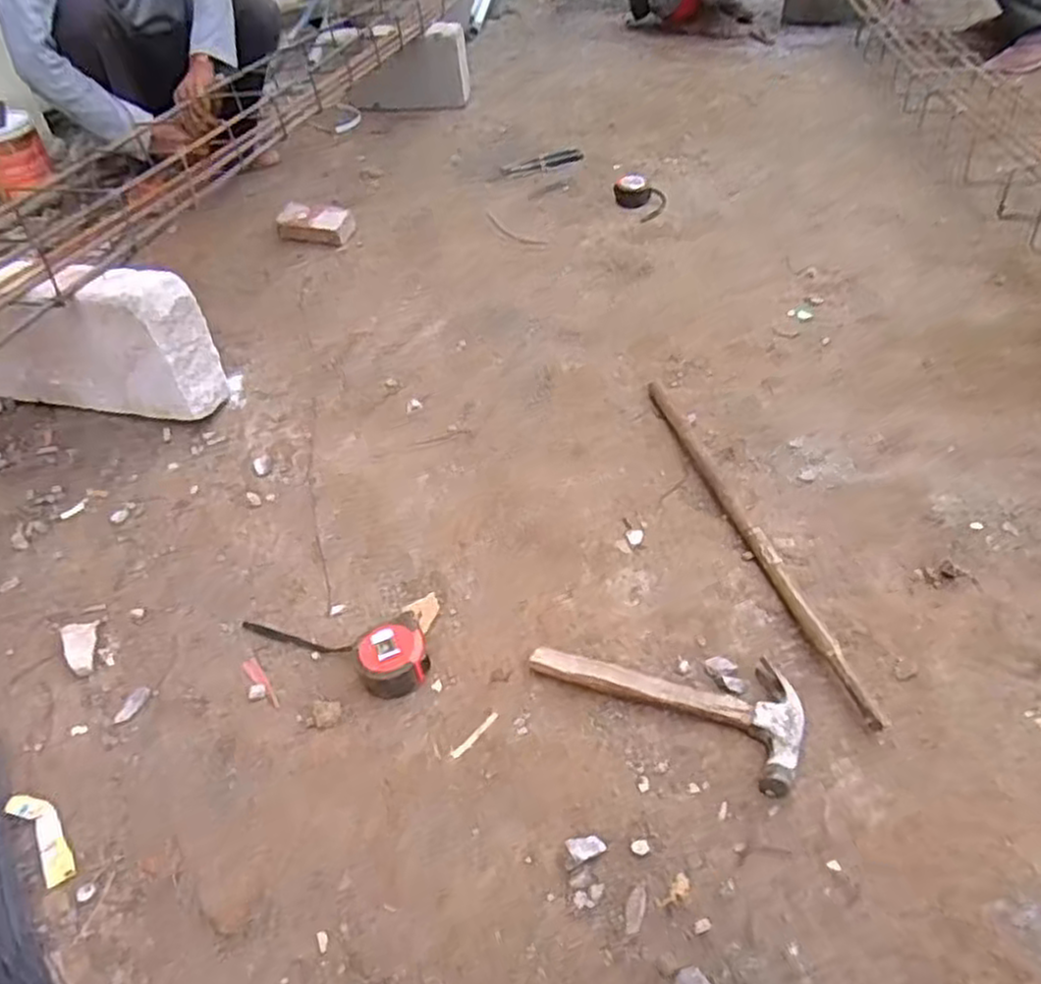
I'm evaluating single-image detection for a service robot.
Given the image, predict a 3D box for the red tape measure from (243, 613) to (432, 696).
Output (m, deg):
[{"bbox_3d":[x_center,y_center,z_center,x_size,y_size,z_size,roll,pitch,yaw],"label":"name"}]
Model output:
[{"bbox_3d":[-0.201,0.150,0.831,0.231,0.052,0.087,19,49,22],"label":"red tape measure"}]

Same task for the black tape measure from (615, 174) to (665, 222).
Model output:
[{"bbox_3d":[0.256,-0.634,1.605,0.110,0.047,0.158,1,42,6],"label":"black tape measure"}]

